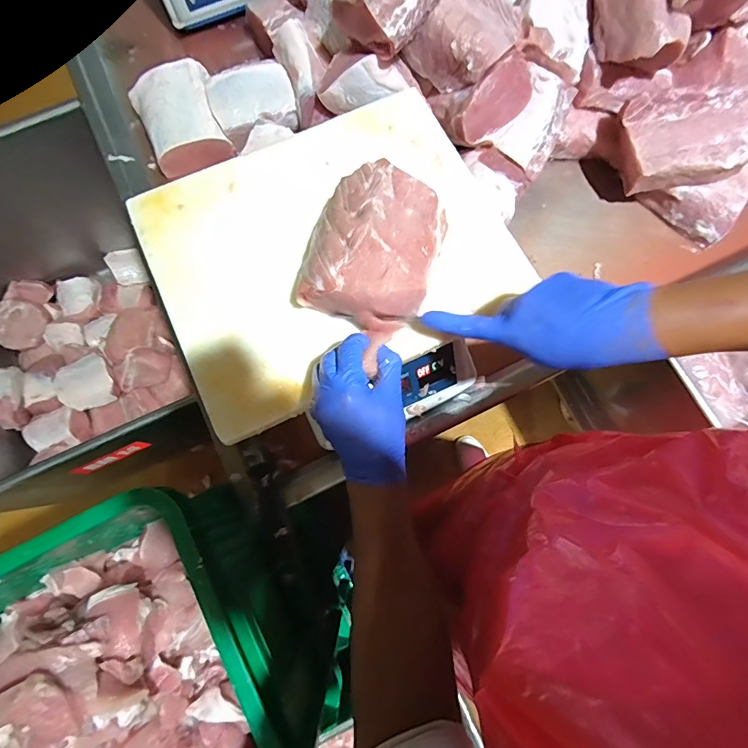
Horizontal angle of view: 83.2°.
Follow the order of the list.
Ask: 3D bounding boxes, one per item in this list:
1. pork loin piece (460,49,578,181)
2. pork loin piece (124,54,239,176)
[{"bbox_3d":[0.206,-0.392,0.637,0.140,0.080,0.129,26,103,-20],"label":"pork loin piece"},{"bbox_3d":[-0.312,-0.415,0.676,0.124,0.055,0.169,-20,77,-5],"label":"pork loin piece"}]

